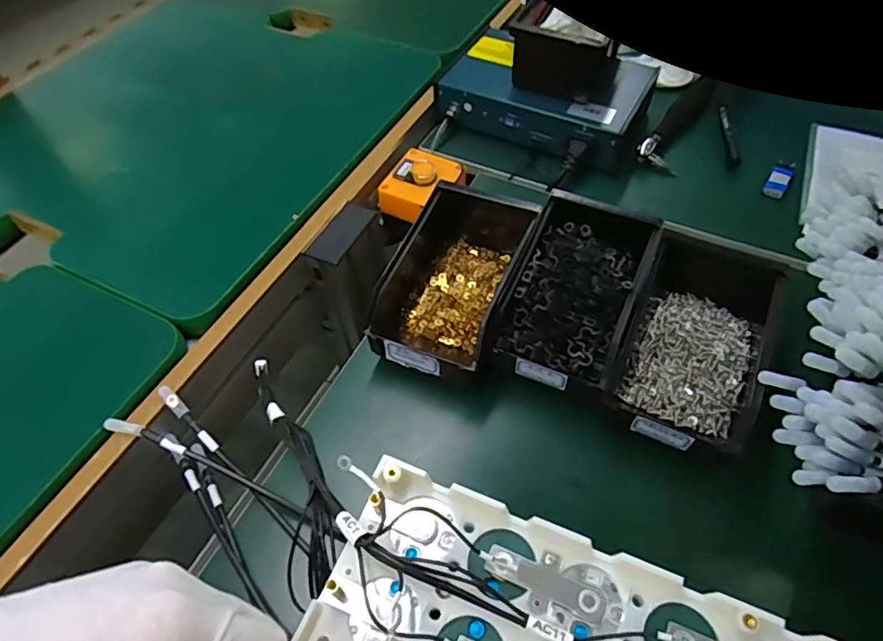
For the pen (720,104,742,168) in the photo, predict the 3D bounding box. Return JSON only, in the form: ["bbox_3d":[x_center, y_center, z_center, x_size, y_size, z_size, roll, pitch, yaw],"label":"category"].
[{"bbox_3d":[0.345,-0.222,0.671,0.012,0.010,0.109,5,54,6],"label":"pen"}]

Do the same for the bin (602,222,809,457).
[{"bbox_3d":[0.216,0.011,0.470,0.115,0.068,0.203,21,57,17],"label":"bin"}]

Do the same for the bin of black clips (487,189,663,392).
[{"bbox_3d":[0.121,-0.028,0.500,0.099,0.060,0.183,19,57,16],"label":"bin of black clips"}]

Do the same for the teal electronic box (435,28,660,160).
[{"bbox_3d":[0.131,-0.278,0.692,0.234,0.060,0.158,23,58,18],"label":"teal electronic box"}]

